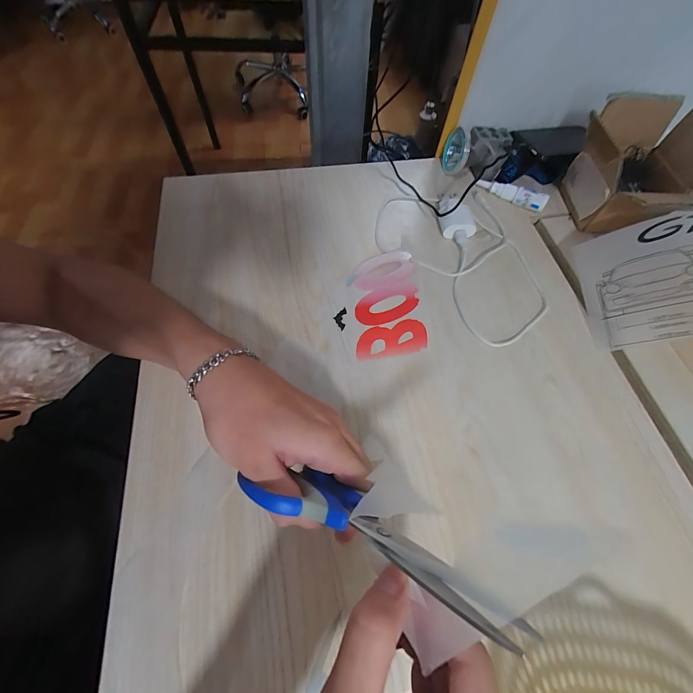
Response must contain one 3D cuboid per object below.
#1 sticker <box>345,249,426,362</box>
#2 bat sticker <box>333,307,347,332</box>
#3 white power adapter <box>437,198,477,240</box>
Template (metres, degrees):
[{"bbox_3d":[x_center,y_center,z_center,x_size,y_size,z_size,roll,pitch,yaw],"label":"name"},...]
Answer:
[{"bbox_3d":[0.048,-0.052,0.377,0.080,0.007,0.141,-1,65,-3],"label":"sticker"},{"bbox_3d":[-0.007,-0.031,0.363,0.013,0.004,0.027,3,68,2],"label":"bat sticker"},{"bbox_3d":[0.147,-0.177,0.418,0.047,0.036,0.057,7,64,0],"label":"white power adapter"}]

